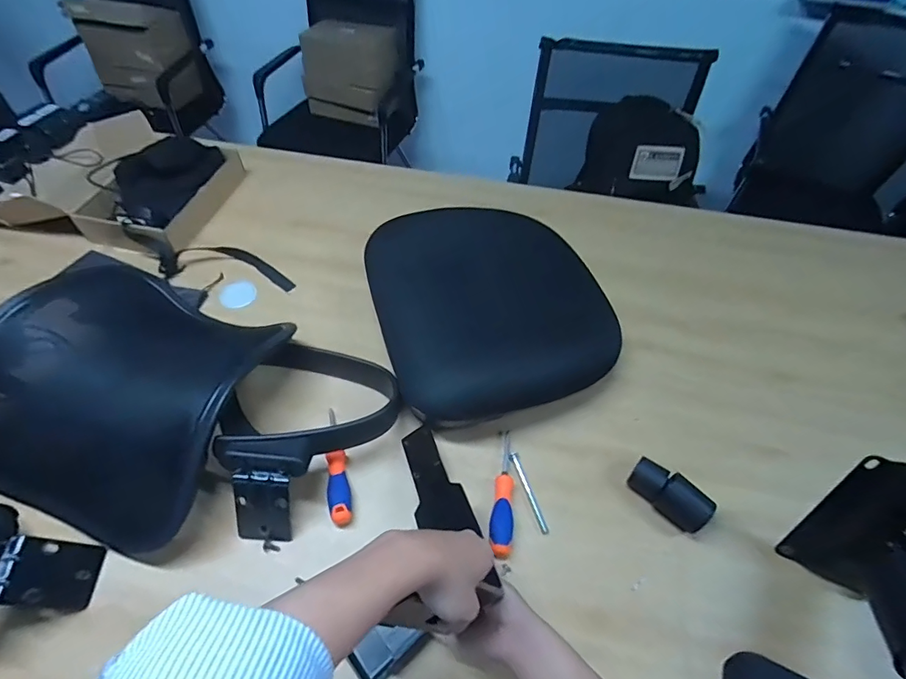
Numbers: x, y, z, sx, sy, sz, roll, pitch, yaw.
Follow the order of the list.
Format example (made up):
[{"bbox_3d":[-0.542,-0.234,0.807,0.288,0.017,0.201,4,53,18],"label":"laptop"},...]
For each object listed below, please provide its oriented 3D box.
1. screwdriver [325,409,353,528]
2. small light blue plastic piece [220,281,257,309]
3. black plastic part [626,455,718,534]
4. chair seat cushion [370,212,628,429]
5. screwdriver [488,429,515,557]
[{"bbox_3d":[-0.170,0.181,0.675,0.030,0.028,0.186,-9,54,-10],"label":"screwdriver"},{"bbox_3d":[-0.415,-0.087,0.889,0.064,0.004,0.069,-20,56,-17],"label":"small light blue plastic piece"},{"bbox_3d":[0.307,0.219,0.655,0.055,0.049,0.111,-34,61,-25],"label":"black plastic part"},{"bbox_3d":[0.058,-0.079,0.851,0.394,0.092,0.407,-14,55,-13],"label":"chair seat cushion"},{"bbox_3d":[0.072,0.215,0.660,0.030,0.022,0.178,7,53,2],"label":"screwdriver"}]

